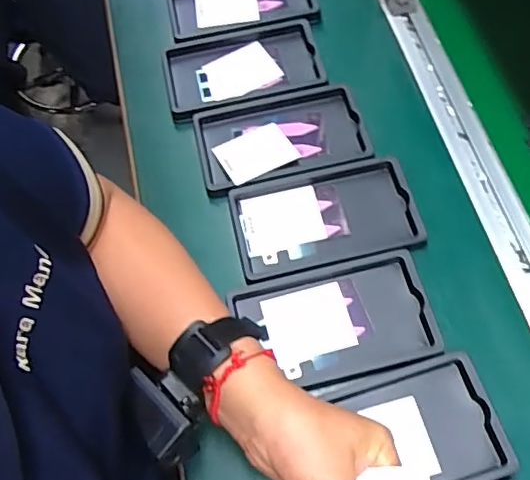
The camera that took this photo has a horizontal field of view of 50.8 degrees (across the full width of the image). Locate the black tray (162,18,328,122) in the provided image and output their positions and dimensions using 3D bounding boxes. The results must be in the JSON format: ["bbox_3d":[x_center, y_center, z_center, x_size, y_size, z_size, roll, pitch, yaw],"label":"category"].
[{"bbox_3d":[-0.024,-0.178,0.581,0.157,0.015,0.096,-13,65,-4],"label":"black tray"}]

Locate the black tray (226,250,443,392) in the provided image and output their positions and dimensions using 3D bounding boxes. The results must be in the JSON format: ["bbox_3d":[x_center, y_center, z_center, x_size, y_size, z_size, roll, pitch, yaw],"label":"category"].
[{"bbox_3d":[0.057,0.068,0.456,0.152,0.015,0.094,-13,65,-5],"label":"black tray"}]

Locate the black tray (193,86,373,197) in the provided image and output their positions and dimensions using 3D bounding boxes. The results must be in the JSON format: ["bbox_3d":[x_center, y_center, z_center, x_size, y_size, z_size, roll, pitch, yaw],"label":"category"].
[{"bbox_3d":[0.014,-0.101,0.541,0.156,0.014,0.099,-13,65,-5],"label":"black tray"}]

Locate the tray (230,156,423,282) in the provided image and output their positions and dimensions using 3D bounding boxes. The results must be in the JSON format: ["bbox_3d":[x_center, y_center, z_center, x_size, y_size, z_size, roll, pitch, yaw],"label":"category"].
[{"bbox_3d":[0.053,-0.018,0.502,0.157,0.021,0.094,-11,65,-4],"label":"tray"}]

